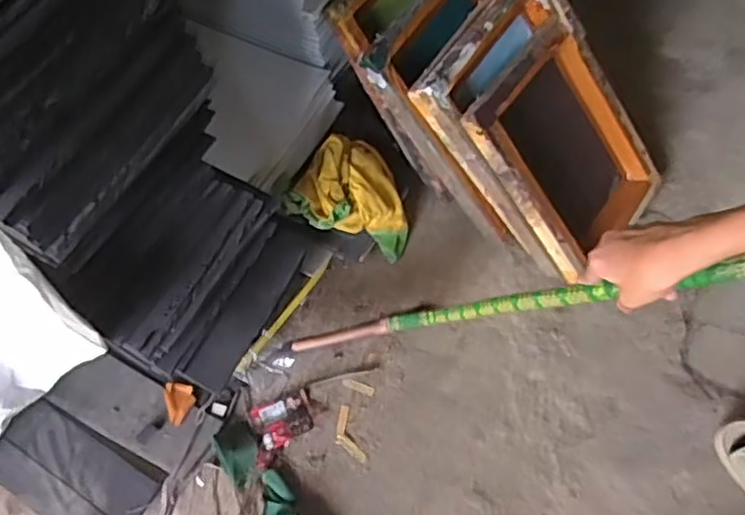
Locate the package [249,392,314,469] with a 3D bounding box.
[{"bbox_3d":[-0.157,0.294,1.155,0.104,0.021,0.113,-17,61,-6],"label":"package"}]

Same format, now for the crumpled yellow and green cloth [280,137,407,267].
[{"bbox_3d":[-0.048,-0.098,1.278,0.223,0.194,0.166,-14,61,-4],"label":"crumpled yellow and green cloth"}]

